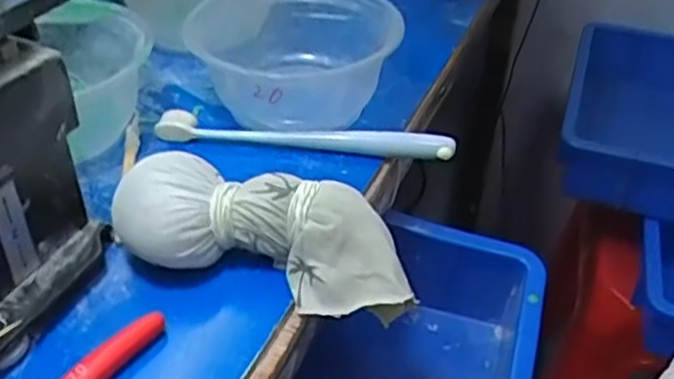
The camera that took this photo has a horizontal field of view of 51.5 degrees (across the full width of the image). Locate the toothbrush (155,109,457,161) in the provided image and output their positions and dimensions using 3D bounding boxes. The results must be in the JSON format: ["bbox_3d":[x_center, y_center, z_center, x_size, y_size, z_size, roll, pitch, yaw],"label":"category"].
[{"bbox_3d":[-0.021,-0.030,0.435,0.184,0.022,0.017,7,39,6],"label":"toothbrush"}]

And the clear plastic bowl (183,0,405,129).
[{"bbox_3d":[-0.031,-0.098,0.480,0.123,0.058,0.149,-16,42,-22],"label":"clear plastic bowl"}]

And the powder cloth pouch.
[{"bbox_3d":[-0.032,0.018,0.342,0.147,0.042,0.054,17,39,-2],"label":"powder cloth pouch"}]

